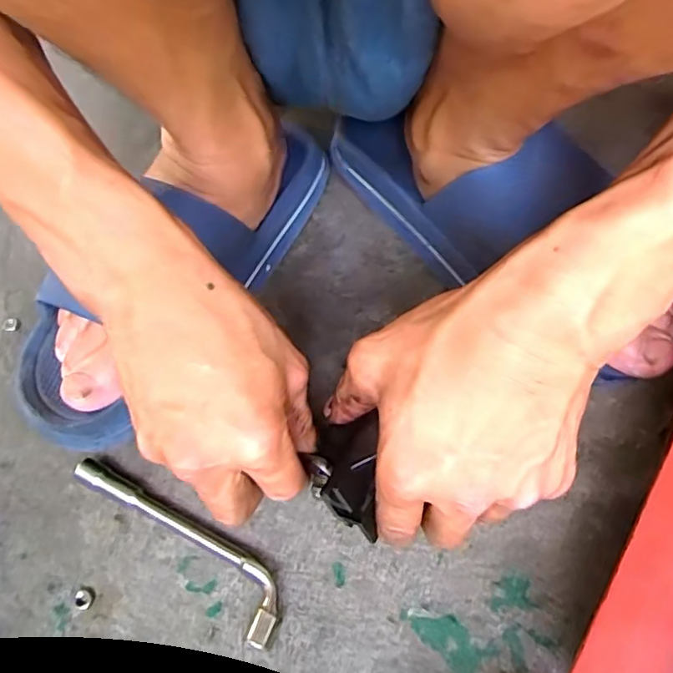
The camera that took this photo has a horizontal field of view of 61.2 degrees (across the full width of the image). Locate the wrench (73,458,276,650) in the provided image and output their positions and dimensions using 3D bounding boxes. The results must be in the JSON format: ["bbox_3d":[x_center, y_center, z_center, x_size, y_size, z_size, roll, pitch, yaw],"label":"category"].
[{"bbox_3d":[-0.086,0.108,0.306,0.141,0.016,0.029,30,66,20],"label":"wrench"}]

